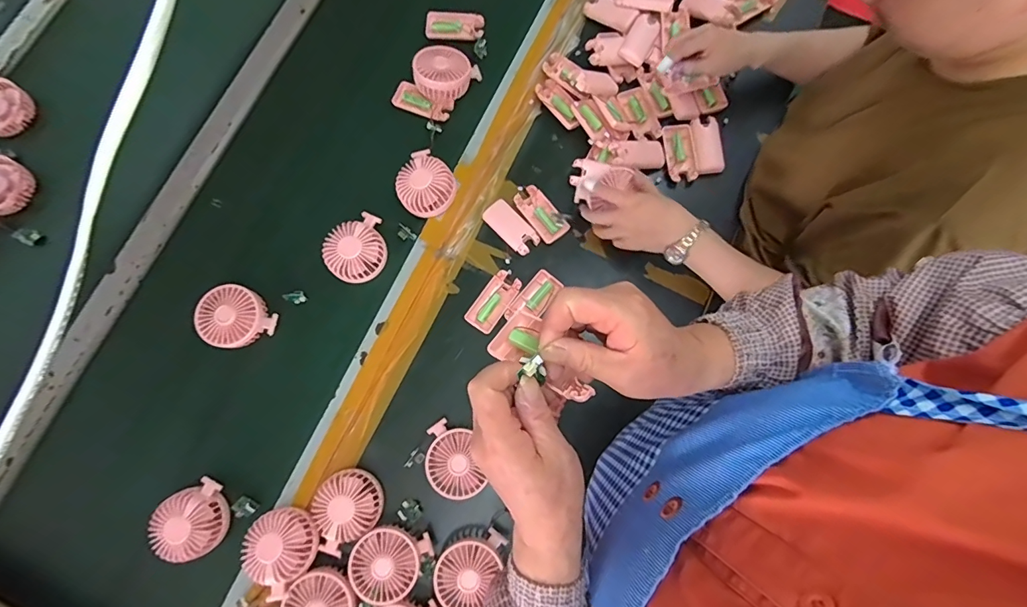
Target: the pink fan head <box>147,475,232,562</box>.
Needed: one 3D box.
[{"bbox_3d":[-0.433,0.293,0.613,0.089,0.037,0.088,-16,76,-18],"label":"pink fan head"}]

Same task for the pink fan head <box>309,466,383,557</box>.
[{"bbox_3d":[-0.225,0.272,0.609,0.094,0.040,0.086,0,80,1],"label":"pink fan head"}]

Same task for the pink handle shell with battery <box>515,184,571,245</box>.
[{"bbox_3d":[0.043,-0.140,0.707,0.044,0.014,0.095,-37,81,-6],"label":"pink handle shell with battery"}]

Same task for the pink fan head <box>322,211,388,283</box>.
[{"bbox_3d":[-0.232,-0.081,0.675,0.096,0.037,0.090,-29,79,-5],"label":"pink fan head"}]

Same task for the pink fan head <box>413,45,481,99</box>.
[{"bbox_3d":[-0.111,-0.367,0.733,0.093,0.046,0.085,0,78,1],"label":"pink fan head"}]

